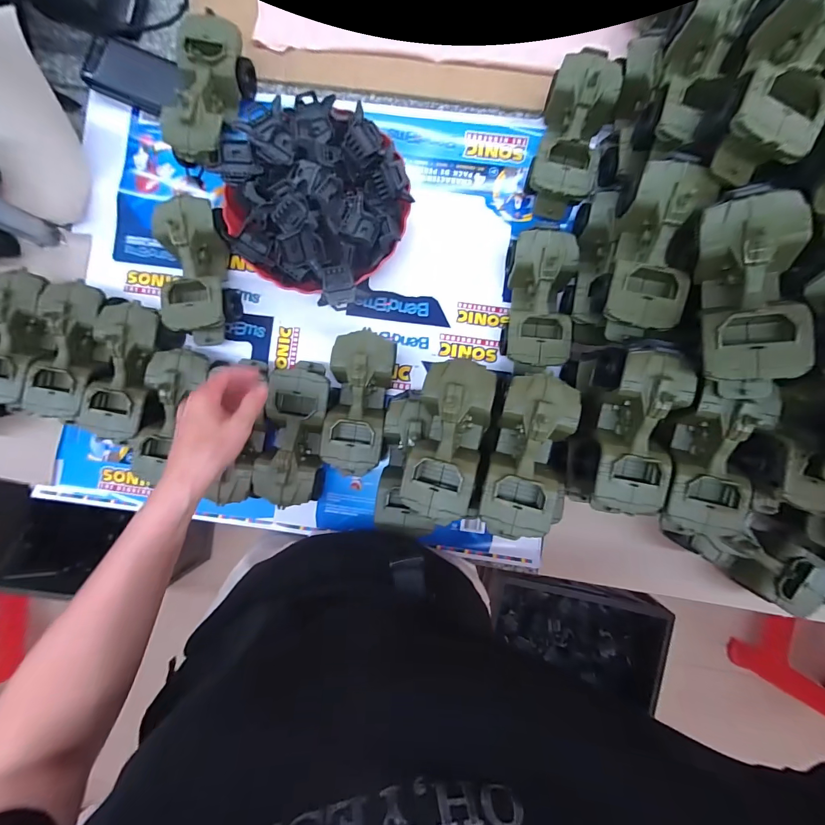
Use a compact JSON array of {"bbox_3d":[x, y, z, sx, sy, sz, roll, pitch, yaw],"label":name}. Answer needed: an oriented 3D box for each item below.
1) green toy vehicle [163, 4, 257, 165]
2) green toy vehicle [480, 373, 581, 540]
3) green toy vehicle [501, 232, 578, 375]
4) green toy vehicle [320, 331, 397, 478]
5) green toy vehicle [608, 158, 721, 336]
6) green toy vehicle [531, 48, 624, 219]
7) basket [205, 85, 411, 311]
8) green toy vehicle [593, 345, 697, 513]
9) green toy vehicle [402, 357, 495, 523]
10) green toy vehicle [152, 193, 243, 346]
[{"bbox_3d":[-0.274,-0.419,0.515,0.080,0.077,0.179,12,90,2],"label":"green toy vehicle"},{"bbox_3d":[0.132,0.051,0.427,0.090,0.065,0.183,12,90,2],"label":"green toy vehicle"},{"bbox_3d":[0.164,-0.143,0.506,0.079,0.078,0.177,7,90,2],"label":"green toy vehicle"},{"bbox_3d":[-0.071,-0.008,0.511,0.078,0.082,0.184,7,90,2],"label":"green toy vehicle"},{"bbox_3d":[0.265,-0.174,0.415,0.074,0.066,0.175,13,91,2],"label":"green toy vehicle"},{"bbox_3d":[0.209,-0.360,0.503,0.093,0.085,0.191,18,91,2],"label":"green toy vehicle"},{"bbox_3d":[-0.131,-0.284,0.506,0.243,0.093,0.230,0,90,2],"label":"basket"},{"bbox_3d":[0.247,0.024,0.416,0.078,0.065,0.179,10,90,2],"label":"green toy vehicle"},{"bbox_3d":[0.041,0.033,0.436,0.080,0.060,0.183,13,90,2],"label":"green toy vehicle"},{"bbox_3d":[-0.289,-0.187,0.516,0.086,0.082,0.185,-2,90,2],"label":"green toy vehicle"}]

